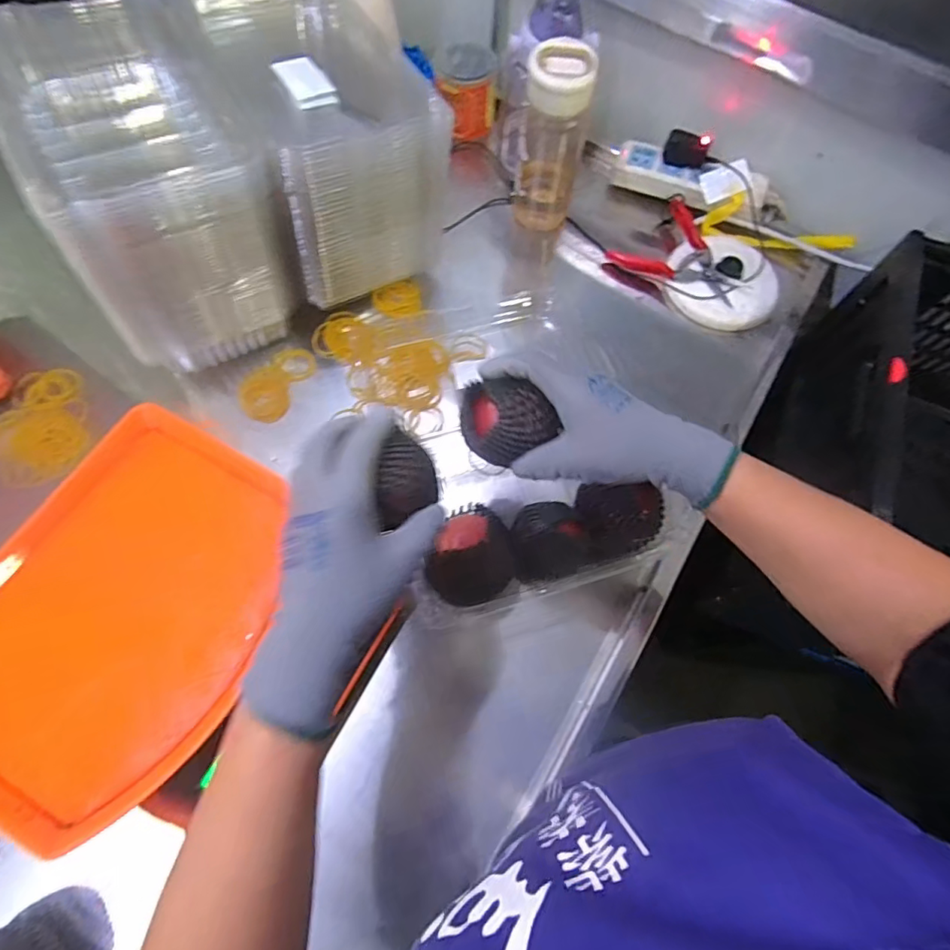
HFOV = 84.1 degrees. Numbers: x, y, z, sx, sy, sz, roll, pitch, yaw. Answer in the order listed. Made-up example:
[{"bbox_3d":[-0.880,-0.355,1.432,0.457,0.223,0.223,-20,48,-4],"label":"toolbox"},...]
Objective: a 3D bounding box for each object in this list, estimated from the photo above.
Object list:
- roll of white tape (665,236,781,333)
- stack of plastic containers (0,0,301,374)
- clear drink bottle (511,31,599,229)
[{"bbox_3d":[0.324,-0.248,0.683,0.140,0.028,0.128,1,69,-2],"label":"roll of white tape"},{"bbox_3d":[-0.320,-0.286,0.550,0.184,0.244,0.265,-29,73,-13],"label":"stack of plastic containers"},{"bbox_3d":[0.090,-0.390,0.636,0.068,0.208,0.065,34,71,10],"label":"clear drink bottle"}]

